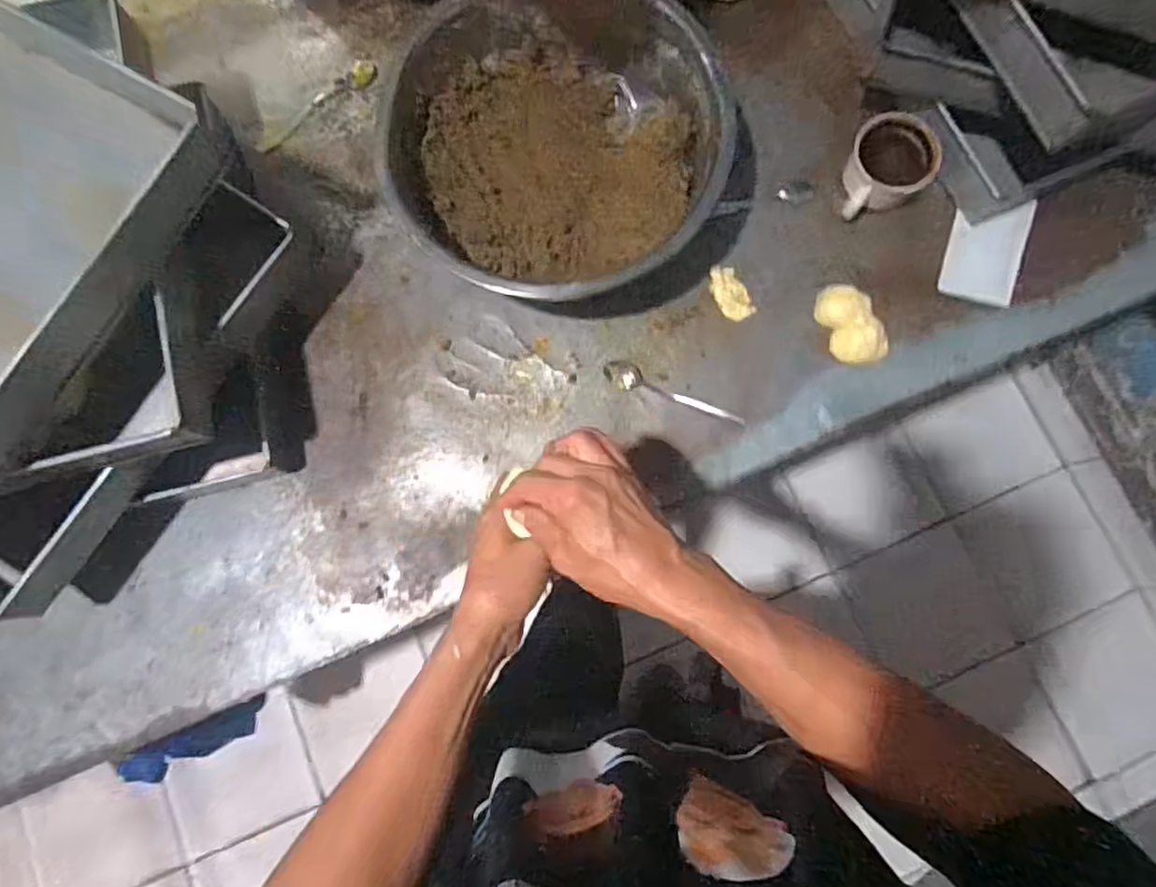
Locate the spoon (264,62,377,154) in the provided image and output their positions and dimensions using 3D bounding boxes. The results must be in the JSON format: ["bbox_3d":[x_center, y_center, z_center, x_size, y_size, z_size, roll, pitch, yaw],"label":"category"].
[{"bbox_3d":[-0.314,-0.409,0.743,0.164,0.013,0.033,-38,81,-6],"label":"spoon"}]

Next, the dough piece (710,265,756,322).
[{"bbox_3d":[0.174,-0.174,0.703,0.039,0.011,0.069,-22,80,-3],"label":"dough piece"}]

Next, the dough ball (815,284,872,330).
[{"bbox_3d":[0.294,-0.148,0.683,0.056,0.034,0.045,8,80,2],"label":"dough ball"}]

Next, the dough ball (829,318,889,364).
[{"bbox_3d":[0.310,-0.109,0.677,0.056,0.028,0.043,-11,79,-1],"label":"dough ball"}]

